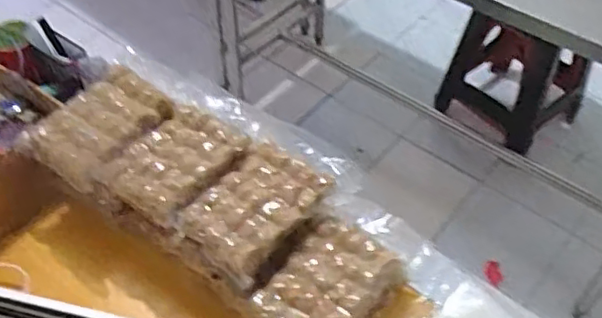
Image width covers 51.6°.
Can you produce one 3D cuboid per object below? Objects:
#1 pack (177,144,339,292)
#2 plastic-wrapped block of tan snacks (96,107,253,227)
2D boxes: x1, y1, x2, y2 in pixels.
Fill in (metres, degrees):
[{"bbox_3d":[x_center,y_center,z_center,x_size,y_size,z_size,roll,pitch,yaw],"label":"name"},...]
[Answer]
[{"bbox_3d":[-0.062,0.060,0.814,0.132,0.033,0.187,30,56,23],"label":"pack"},{"bbox_3d":[-0.172,0.000,0.859,0.123,0.030,0.179,29,56,22],"label":"plastic-wrapped block of tan snacks"}]

